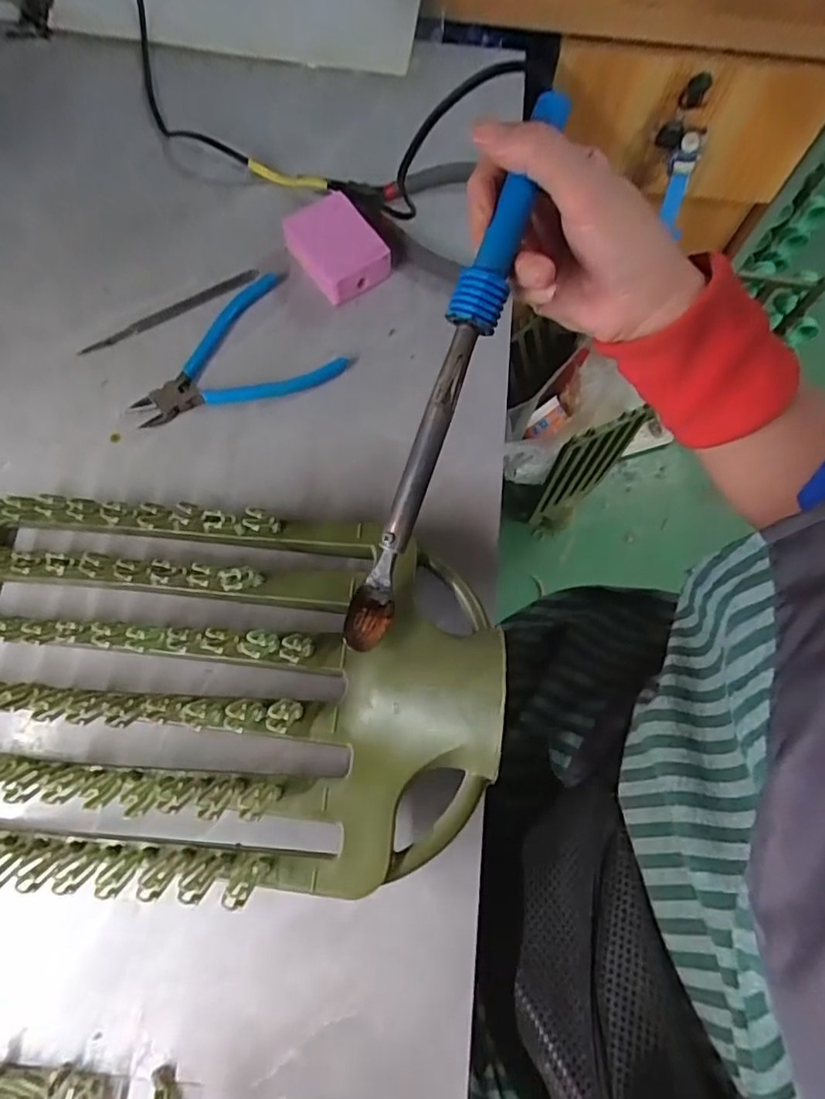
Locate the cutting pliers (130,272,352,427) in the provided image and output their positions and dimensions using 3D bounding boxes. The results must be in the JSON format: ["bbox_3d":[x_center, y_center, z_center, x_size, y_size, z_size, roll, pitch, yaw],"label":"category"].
[{"bbox_3d":[-0.136,-0.140,0.449,0.147,0.020,0.111,-36,76,-13],"label":"cutting pliers"}]

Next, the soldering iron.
[{"bbox_3d":[0.018,-0.081,0.306,0.023,0.022,0.279,21,99,5],"label":"soldering iron"}]

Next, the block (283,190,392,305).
[{"bbox_3d":[-0.059,-0.237,0.468,0.058,0.030,0.084,-31,74,-12],"label":"block"}]

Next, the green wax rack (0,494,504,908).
[{"bbox_3d":[-0.109,0.076,0.340,0.312,0.069,0.205,3,70,-1],"label":"green wax rack"}]

